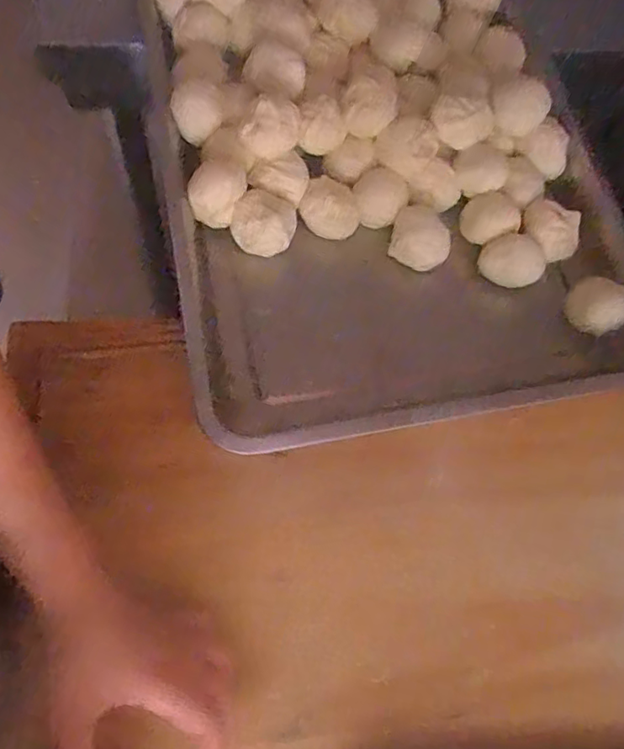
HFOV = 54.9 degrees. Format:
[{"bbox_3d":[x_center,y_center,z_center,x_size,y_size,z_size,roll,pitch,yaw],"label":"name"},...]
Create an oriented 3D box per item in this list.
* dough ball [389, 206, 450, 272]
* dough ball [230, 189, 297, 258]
[{"bbox_3d":[0.098,-0.120,0.546,0.053,0.043,0.039,22,69,3],"label":"dough ball"},{"bbox_3d":[-0.041,-0.127,0.526,0.050,0.050,0.044,17,68,1],"label":"dough ball"}]

